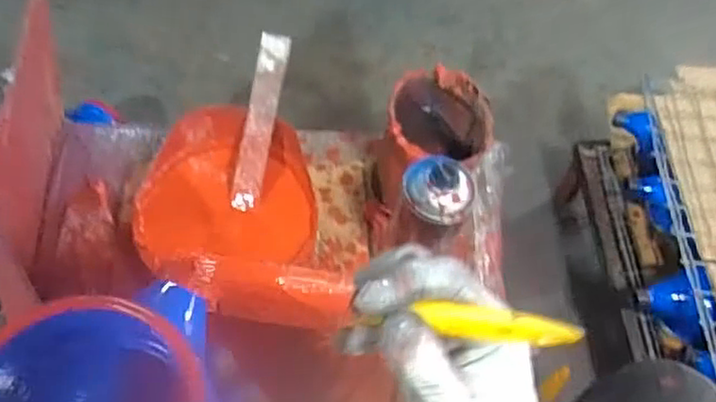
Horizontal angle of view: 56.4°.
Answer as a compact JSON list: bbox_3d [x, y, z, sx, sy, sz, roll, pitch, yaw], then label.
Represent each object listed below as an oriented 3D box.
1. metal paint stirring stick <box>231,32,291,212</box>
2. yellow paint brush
[{"bbox_3d":[-0.087,-0.069,0.591,0.026,0.006,0.155,13,97,3],"label":"metal paint stirring stick"},{"bbox_3d":[0.014,0.047,0.290,0.165,0.023,0.016,10,57,-8],"label":"yellow paint brush"}]

